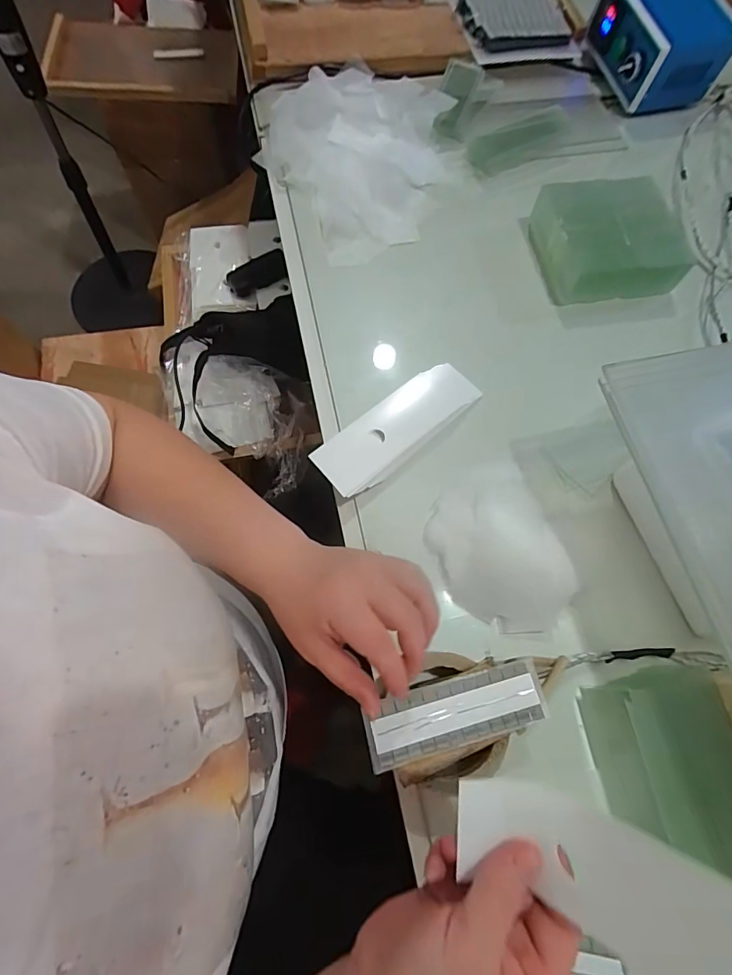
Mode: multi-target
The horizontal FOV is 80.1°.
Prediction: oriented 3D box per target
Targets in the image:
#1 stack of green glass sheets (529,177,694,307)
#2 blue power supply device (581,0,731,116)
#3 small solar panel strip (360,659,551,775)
[{"bbox_3d":[0.279,-0.291,0.508,0.149,0.056,0.133,-7,71,-5],"label":"stack of green glass sheets"},{"bbox_3d":[0.406,-0.626,0.605,0.142,0.099,0.156,-17,72,-8],"label":"blue power supply device"},{"bbox_3d":[0.067,0.168,0.323,0.134,0.004,0.045,-14,72,-8],"label":"small solar panel strip"}]

